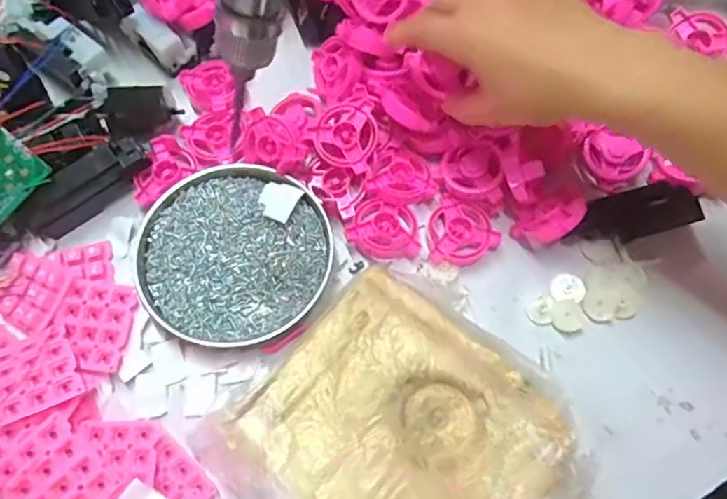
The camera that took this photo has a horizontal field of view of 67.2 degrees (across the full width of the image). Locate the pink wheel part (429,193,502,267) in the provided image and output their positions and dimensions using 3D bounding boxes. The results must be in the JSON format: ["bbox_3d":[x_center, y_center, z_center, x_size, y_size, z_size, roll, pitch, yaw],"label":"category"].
[{"bbox_3d":[0.074,-0.010,0.411,0.051,0.014,0.050,1,69,-1],"label":"pink wheel part"}]

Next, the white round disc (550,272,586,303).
[{"bbox_3d":[0.151,0.027,0.402,0.024,0.005,0.022,1,69,-1],"label":"white round disc"}]

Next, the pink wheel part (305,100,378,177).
[{"bbox_3d":[-0.015,-0.085,0.414,0.051,0.015,0.051,0,88,7],"label":"pink wheel part"}]

